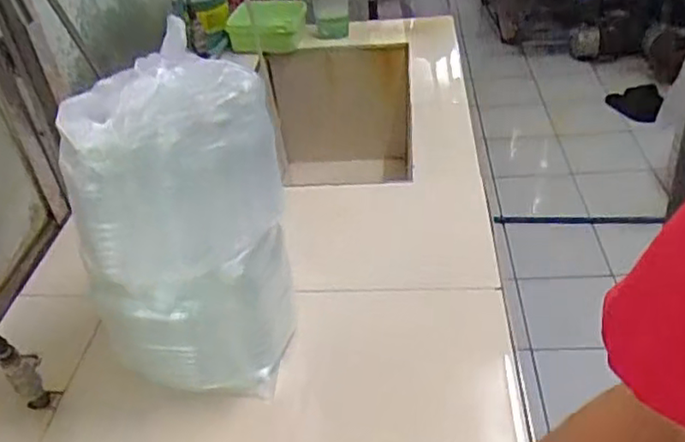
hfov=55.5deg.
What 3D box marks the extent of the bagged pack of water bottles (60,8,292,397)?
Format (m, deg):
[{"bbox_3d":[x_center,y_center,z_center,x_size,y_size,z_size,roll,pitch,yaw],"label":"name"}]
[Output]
[{"bbox_3d":[-0.192,0.009,0.823,0.205,0.375,0.205,2,38,12],"label":"bagged pack of water bottles"}]

